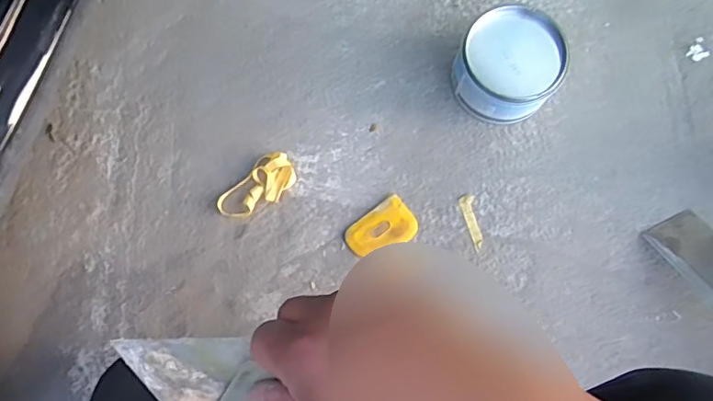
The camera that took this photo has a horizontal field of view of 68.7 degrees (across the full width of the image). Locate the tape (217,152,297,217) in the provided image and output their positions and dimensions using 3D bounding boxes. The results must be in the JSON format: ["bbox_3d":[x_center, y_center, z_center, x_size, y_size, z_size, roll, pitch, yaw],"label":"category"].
[{"bbox_3d":[-0.144,-0.018,0.771,0.063,0.021,0.120,42,81,6],"label":"tape"}]

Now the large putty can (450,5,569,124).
[{"bbox_3d":[0.223,-0.198,0.775,0.143,0.093,0.141,0,79,-1],"label":"large putty can"}]

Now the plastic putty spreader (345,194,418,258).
[{"bbox_3d":[0.038,0.043,0.767,0.103,0.015,0.064,-35,82,-7],"label":"plastic putty spreader"}]

